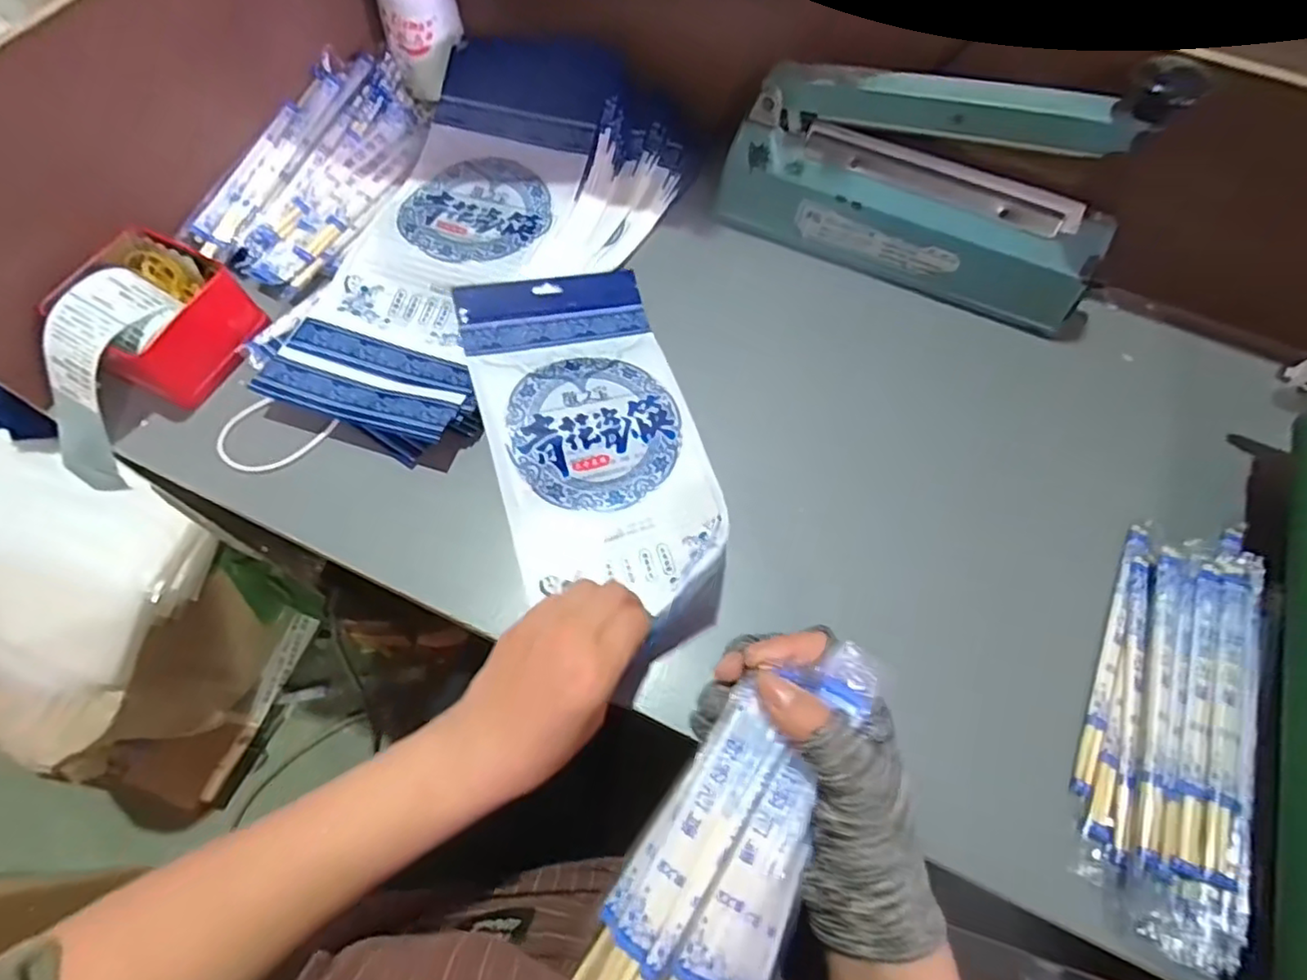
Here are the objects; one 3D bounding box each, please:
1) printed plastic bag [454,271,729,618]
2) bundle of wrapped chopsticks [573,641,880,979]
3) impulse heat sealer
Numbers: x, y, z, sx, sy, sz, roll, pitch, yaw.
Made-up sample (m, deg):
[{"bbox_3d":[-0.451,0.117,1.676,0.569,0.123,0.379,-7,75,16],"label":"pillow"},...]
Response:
[{"bbox_3d":[-0.045,-0.047,0.471,0.145,0.029,0.267,-15,66,-10],"label":"printed plastic bag"},{"bbox_3d":[0.042,0.156,0.294,0.077,0.022,0.185,27,88,10],"label":"bundle of wrapped chopsticks"},{"bbox_3d":[0.210,-0.244,0.492,0.301,0.163,0.064,24,66,9],"label":"impulse heat sealer"}]

